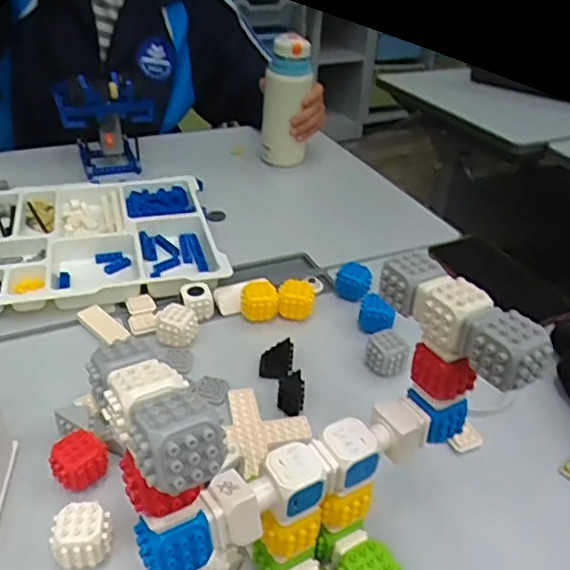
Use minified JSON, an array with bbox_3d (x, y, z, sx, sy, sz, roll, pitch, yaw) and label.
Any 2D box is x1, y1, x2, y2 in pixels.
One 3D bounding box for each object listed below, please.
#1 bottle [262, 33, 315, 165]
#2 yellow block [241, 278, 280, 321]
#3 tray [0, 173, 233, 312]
[{"bbox_3d":[0.003,-0.271,0.903,0.067,0.194,0.058,-1,36,-7],"label":"bottle"},{"bbox_3d":[-0.027,0.015,0.619,0.038,0.035,0.029,-1,36,-7],"label":"yellow block"},{"bbox_3d":[-0.277,-0.057,0.703,0.369,0.032,0.275,-7,37,-15],"label":"tray"}]

